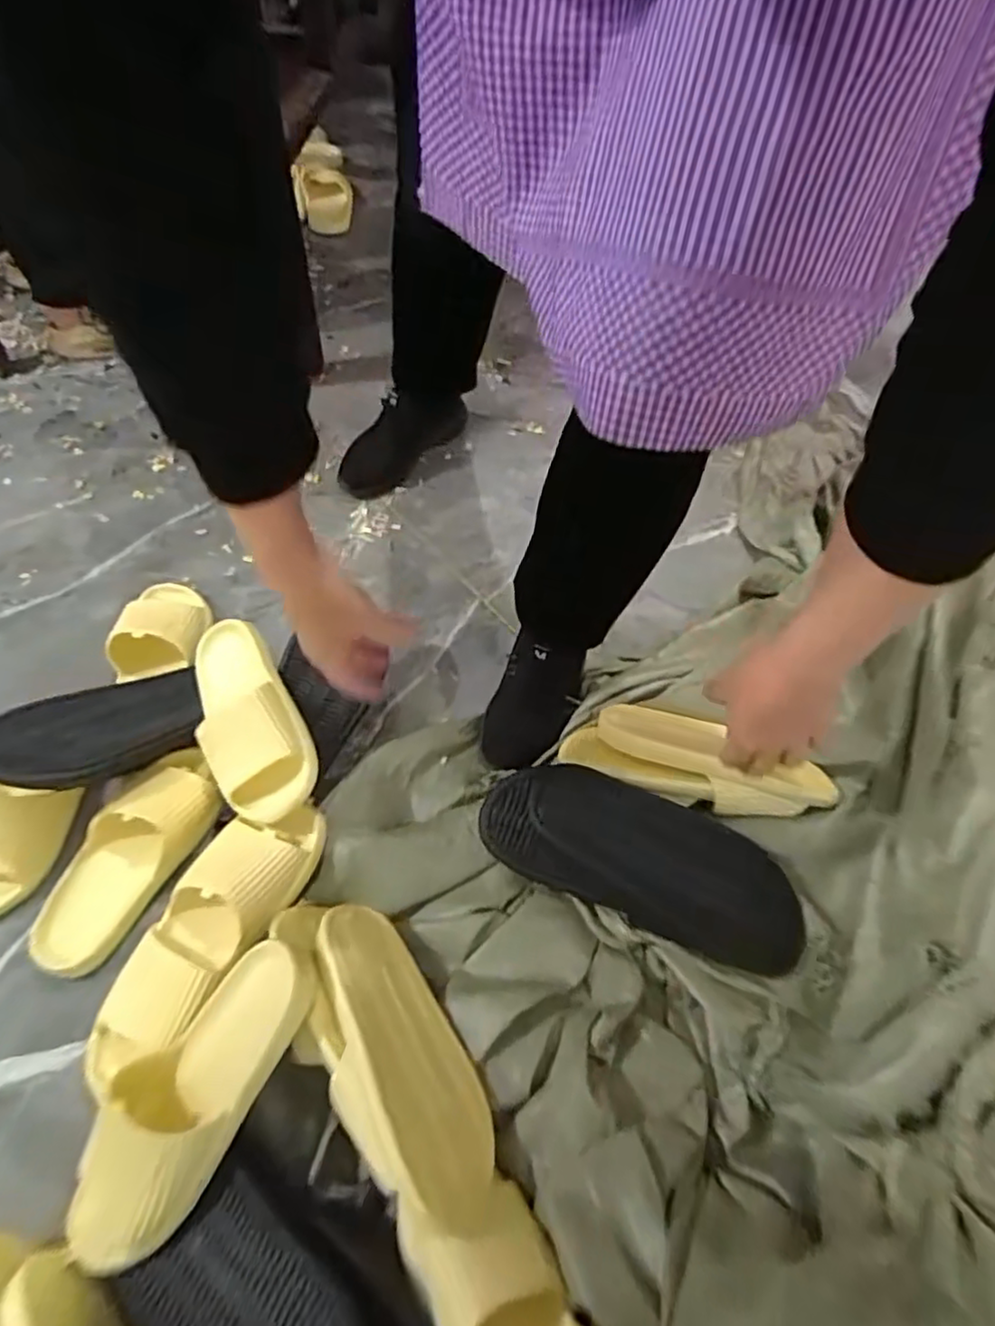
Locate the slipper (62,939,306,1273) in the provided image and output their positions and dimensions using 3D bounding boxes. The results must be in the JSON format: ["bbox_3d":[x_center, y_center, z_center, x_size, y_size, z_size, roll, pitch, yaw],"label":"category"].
[{"bbox_3d":[-0.239,0.333,0.512,0.096,0.057,0.241,31,74,11],"label":"slipper"}]

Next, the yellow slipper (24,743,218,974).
[{"bbox_3d":[-0.381,0.191,0.682,0.108,0.065,0.218,27,73,10],"label":"yellow slipper"}]

